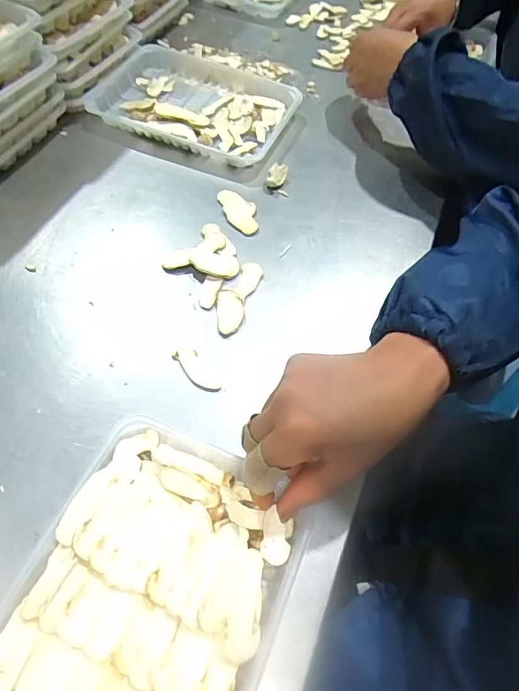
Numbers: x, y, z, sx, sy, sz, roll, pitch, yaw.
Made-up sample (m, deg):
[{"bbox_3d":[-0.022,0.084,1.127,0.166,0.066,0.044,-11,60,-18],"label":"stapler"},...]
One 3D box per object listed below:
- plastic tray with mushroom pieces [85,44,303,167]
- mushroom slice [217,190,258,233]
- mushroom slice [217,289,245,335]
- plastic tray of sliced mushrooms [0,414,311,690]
[{"bbox_3d":[-0.083,-0.314,0.569,0.253,0.024,0.167,25,61,13],"label":"plastic tray with mushroom pieces"},{"bbox_3d":[-0.021,-0.148,0.482,0.032,0.006,0.071,-21,61,-13],"label":"mushroom slice"},{"bbox_3d":[-0.027,-0.032,0.414,0.025,0.006,0.046,-6,59,-5],"label":"mushroom slice"},{"bbox_3d":[-0.077,0.167,0.269,0.160,0.027,0.231,21,60,11],"label":"plastic tray of sliced mushrooms"}]

